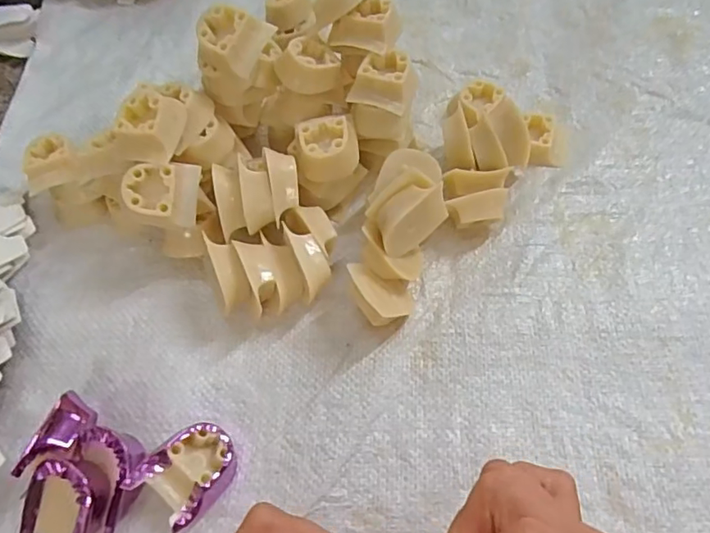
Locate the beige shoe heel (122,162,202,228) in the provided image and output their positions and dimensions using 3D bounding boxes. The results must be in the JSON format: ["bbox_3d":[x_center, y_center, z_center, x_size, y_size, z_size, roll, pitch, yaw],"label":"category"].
[{"bbox_3d":[-0.117,-0.042,0.334,0.042,0.031,0.037,1,88,-17],"label":"beige shoe heel"}]

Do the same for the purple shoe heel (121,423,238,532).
[{"bbox_3d":[-0.085,0.106,0.286,0.037,0.030,0.047,36,70,21],"label":"purple shoe heel"}]

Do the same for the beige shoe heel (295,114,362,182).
[{"bbox_3d":[-0.017,-0.072,0.344,0.038,0.023,0.033,-13,63,-3],"label":"beige shoe heel"}]

